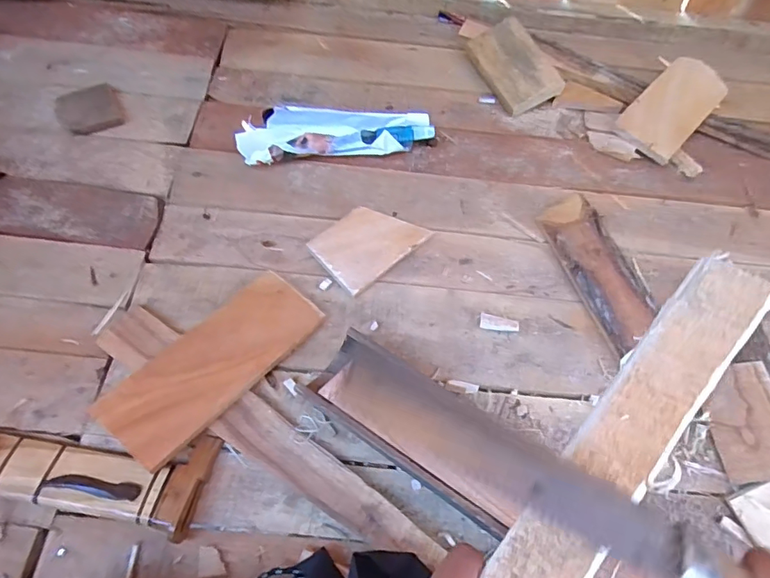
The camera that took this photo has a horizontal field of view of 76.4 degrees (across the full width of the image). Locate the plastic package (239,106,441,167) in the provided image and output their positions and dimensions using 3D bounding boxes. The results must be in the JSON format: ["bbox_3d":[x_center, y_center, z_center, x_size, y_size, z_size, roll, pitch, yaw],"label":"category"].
[{"bbox_3d":[-0.068,-0.217,0.691,0.270,0.050,0.075,-9,63,-8],"label":"plastic package"}]

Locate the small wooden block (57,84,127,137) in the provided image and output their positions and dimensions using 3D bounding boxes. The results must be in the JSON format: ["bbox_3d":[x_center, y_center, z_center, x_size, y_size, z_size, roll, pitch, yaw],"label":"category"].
[{"bbox_3d":[-0.415,-0.251,0.688,0.082,0.016,0.070,-25,66,-16],"label":"small wooden block"}]

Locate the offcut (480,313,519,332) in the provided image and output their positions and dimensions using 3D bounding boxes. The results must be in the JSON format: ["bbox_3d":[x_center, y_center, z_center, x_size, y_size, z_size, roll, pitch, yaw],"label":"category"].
[{"bbox_3d":[0.139,0.041,0.591,0.048,0.007,0.018,6,62,0],"label":"offcut"}]

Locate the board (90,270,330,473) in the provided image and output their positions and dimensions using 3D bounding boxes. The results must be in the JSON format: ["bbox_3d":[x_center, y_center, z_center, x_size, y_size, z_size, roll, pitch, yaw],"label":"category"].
[{"bbox_3d":[-0.177,0.076,0.523,0.089,0.020,0.231,45,66,5],"label":"board"}]

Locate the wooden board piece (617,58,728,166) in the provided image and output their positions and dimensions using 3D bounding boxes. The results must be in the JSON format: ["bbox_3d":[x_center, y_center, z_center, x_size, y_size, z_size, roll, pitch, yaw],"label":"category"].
[{"bbox_3d":[0.438,-0.278,0.741,0.097,0.018,0.206,42,72,12],"label":"wooden board piece"}]

